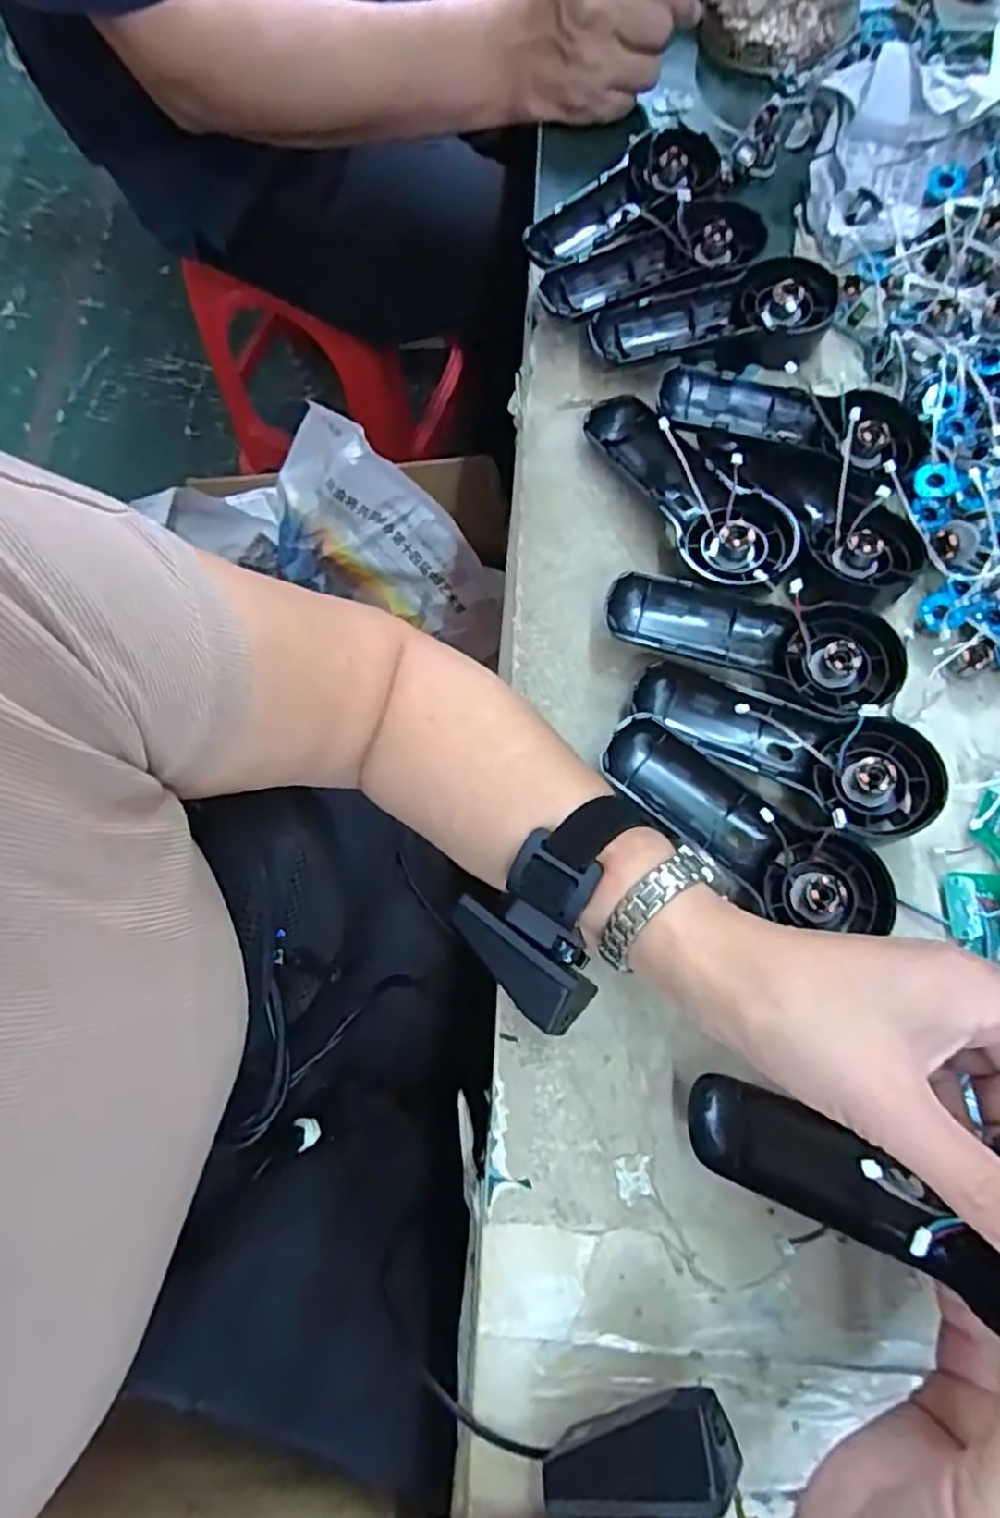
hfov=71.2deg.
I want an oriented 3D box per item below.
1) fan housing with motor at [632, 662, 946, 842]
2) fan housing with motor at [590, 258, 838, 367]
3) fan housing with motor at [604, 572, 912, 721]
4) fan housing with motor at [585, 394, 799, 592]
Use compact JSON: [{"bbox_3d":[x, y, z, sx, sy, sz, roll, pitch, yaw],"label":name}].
[{"bbox_3d":[0.140,-0.005,0.352,0.144,0.031,0.058,20,74,5],"label":"fan housing with motor"},{"bbox_3d":[0.132,-0.271,0.433,0.151,0.028,0.050,-11,73,-4],"label":"fan housing with motor"},{"bbox_3d":[0.132,-0.063,0.372,0.147,0.034,0.058,22,74,6],"label":"fan housing with motor"},{"bbox_3d":[0.103,-0.149,0.398,0.064,0.037,0.157,-36,77,-11],"label":"fan housing with motor"}]

